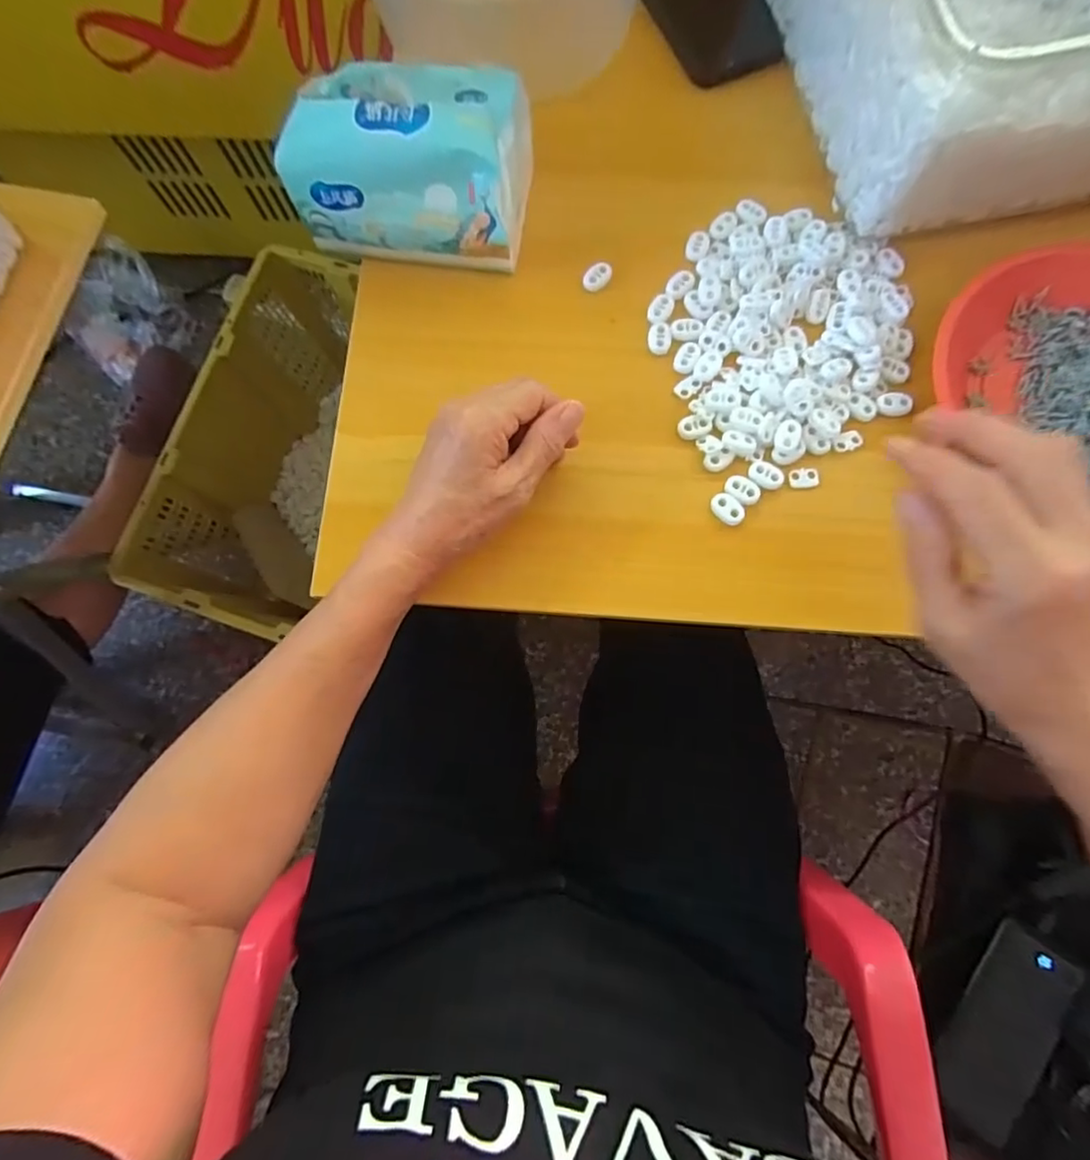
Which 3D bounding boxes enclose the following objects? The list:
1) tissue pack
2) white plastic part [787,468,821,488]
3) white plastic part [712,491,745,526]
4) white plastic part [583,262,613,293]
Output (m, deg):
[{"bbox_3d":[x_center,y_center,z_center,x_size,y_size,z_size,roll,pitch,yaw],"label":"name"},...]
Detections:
[{"bbox_3d":[-0.085,-0.275,0.382,0.145,0.086,0.096,6,77,3],"label":"tissue pack"},{"bbox_3d":[0.167,-0.066,0.376,0.019,0.004,0.013,0,77,1],"label":"white plastic part"},{"bbox_3d":[0.116,-0.045,0.370,0.023,0.004,0.016,39,81,9],"label":"white plastic part"},{"bbox_3d":[0.037,-0.212,0.409,0.015,0.008,0.022,39,81,9],"label":"white plastic part"}]

